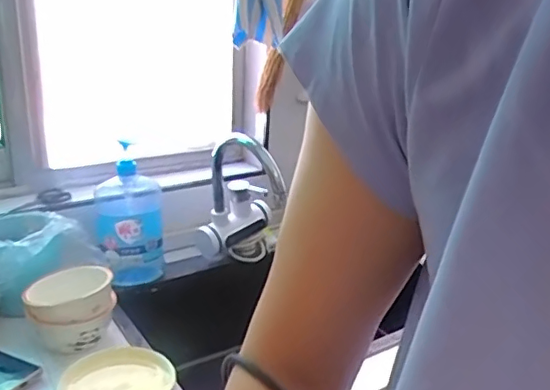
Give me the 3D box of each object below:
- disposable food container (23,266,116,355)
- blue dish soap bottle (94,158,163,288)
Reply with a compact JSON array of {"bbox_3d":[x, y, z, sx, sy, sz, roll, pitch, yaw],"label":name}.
[{"bbox_3d":[-0.312,0.175,0.856,0.123,0.091,0.108,-7,22,-24],"label":"disposable food container"},{"bbox_3d":[-0.270,0.042,1.037,0.118,0.213,0.131,-3,21,-15],"label":"blue dish soap bottle"}]

